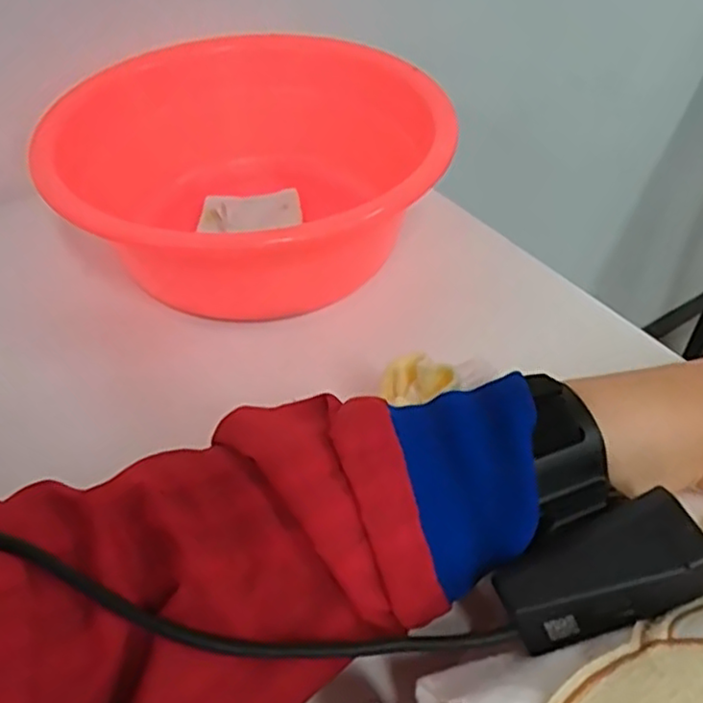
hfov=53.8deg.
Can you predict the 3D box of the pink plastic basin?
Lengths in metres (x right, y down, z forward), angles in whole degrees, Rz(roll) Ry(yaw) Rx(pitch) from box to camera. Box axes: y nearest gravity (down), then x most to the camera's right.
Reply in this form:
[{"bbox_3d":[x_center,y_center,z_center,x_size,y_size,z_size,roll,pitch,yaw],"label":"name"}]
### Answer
[{"bbox_3d":[-0.059,-0.111,0.469,0.238,0.104,0.238,-1,45,1],"label":"pink plastic basin"}]

